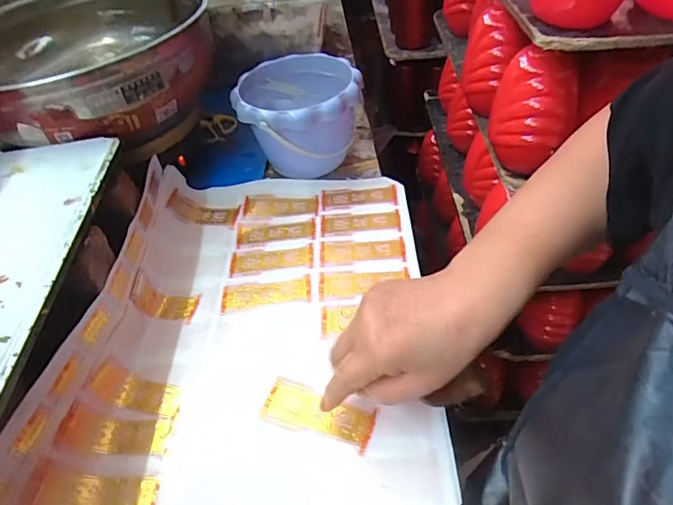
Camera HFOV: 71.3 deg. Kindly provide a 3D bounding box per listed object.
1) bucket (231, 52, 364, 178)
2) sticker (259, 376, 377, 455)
[{"bbox_3d":[-0.049,-0.173,0.626,0.152,0.117,0.162,-3,46,3],"label":"bucket"},{"bbox_3d":[-0.015,0.134,0.392,0.094,0.004,0.039,12,48,19],"label":"sticker"}]

